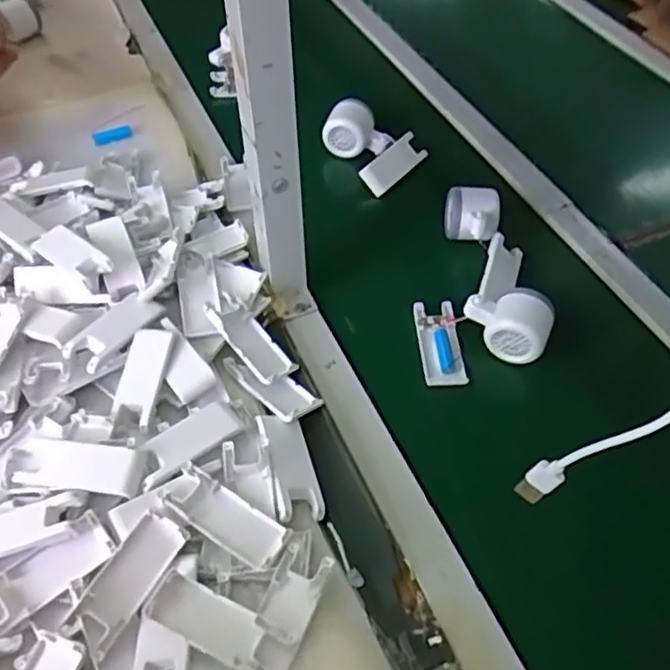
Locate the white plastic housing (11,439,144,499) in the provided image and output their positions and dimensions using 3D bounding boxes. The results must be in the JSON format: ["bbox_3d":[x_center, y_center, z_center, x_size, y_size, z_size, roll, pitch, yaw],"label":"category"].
[{"bbox_3d":[-0.207,0.106,0.553,0.106,0.021,0.040,5,50,5],"label":"white plastic housing"}]

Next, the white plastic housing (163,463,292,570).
[{"bbox_3d":[-0.084,0.143,0.537,0.096,0.012,0.037,31,64,12],"label":"white plastic housing"}]

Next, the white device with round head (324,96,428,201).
[{"bbox_3d":[0.051,-0.245,0.900,0.092,0.089,0.115,-29,55,-22],"label":"white device with round head"}]

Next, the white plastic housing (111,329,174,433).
[{"bbox_3d":[-0.176,0.039,0.629,0.035,0.012,0.095,5,63,5],"label":"white plastic housing"}]

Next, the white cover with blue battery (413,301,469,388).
[{"bbox_3d":[0.105,0.008,0.692,0.040,0.014,0.096,-4,50,-3],"label":"white cover with blue battery"}]

